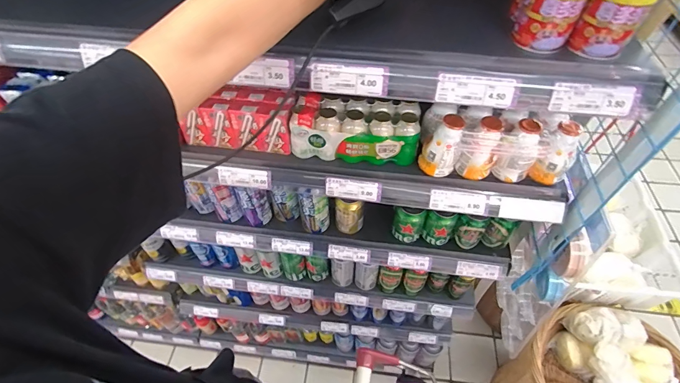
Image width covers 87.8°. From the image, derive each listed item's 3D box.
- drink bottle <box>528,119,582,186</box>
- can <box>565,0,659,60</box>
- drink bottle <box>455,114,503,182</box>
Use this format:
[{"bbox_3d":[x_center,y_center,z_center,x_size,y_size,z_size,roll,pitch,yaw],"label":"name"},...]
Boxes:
[{"bbox_3d":[0.345,-0.058,0.559,0.052,0.092,0.062,32,61,24],"label":"drink bottle"},{"bbox_3d":[0.321,-0.207,0.418,0.062,0.076,0.059,29,60,22],"label":"can"},{"bbox_3d":[0.222,-0.063,0.562,0.055,0.094,0.048,-34,59,-21],"label":"drink bottle"}]

